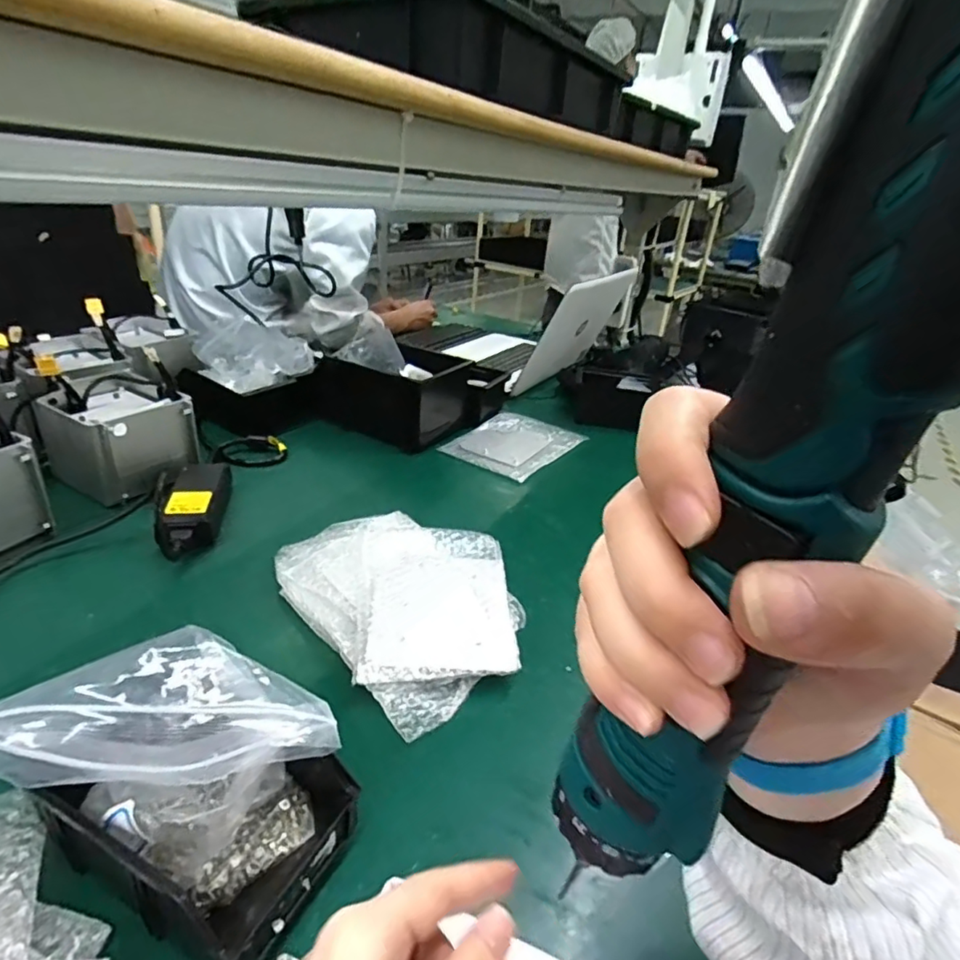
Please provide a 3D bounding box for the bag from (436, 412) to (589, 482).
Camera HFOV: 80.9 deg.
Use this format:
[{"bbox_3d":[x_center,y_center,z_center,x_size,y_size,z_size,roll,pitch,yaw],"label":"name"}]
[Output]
[{"bbox_3d":[0.057,-0.062,0.928,0.157,0.015,0.214,25,34,32],"label":"bag"}]

